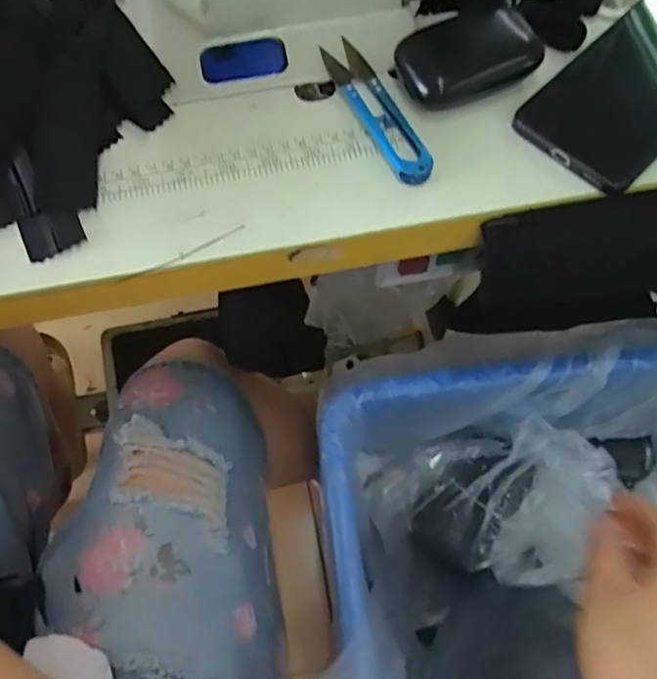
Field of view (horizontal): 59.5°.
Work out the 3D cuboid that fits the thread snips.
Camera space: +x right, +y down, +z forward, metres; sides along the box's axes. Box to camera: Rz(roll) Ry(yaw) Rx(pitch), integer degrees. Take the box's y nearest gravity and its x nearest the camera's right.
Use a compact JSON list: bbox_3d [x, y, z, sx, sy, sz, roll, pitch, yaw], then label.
[{"bbox_3d":[0.030,-0.140,0.350,0.028,0.010,0.113,-26,69,-10],"label":"thread snips"}]

